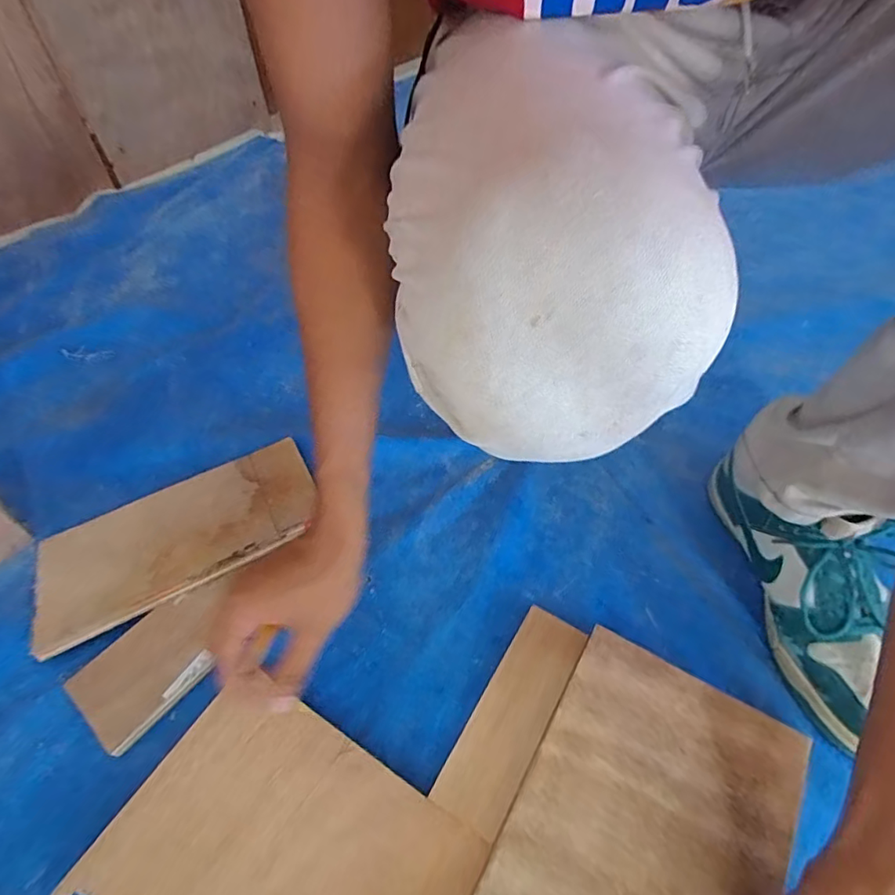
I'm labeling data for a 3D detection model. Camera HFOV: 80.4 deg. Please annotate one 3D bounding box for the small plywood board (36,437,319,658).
[{"bbox_3d":[-0.253,0.080,0.506,0.251,0.016,0.125,-24,47,-15],"label":"small plywood board"}]

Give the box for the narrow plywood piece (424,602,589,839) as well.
[{"bbox_3d":[0.052,0.207,0.415,0.052,0.017,0.164,25,55,20],"label":"narrow plywood piece"}]

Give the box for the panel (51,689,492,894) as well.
[{"bbox_3d":[-0.112,0.279,0.356,0.228,0.008,0.161,25,55,21],"label":"panel"}]

